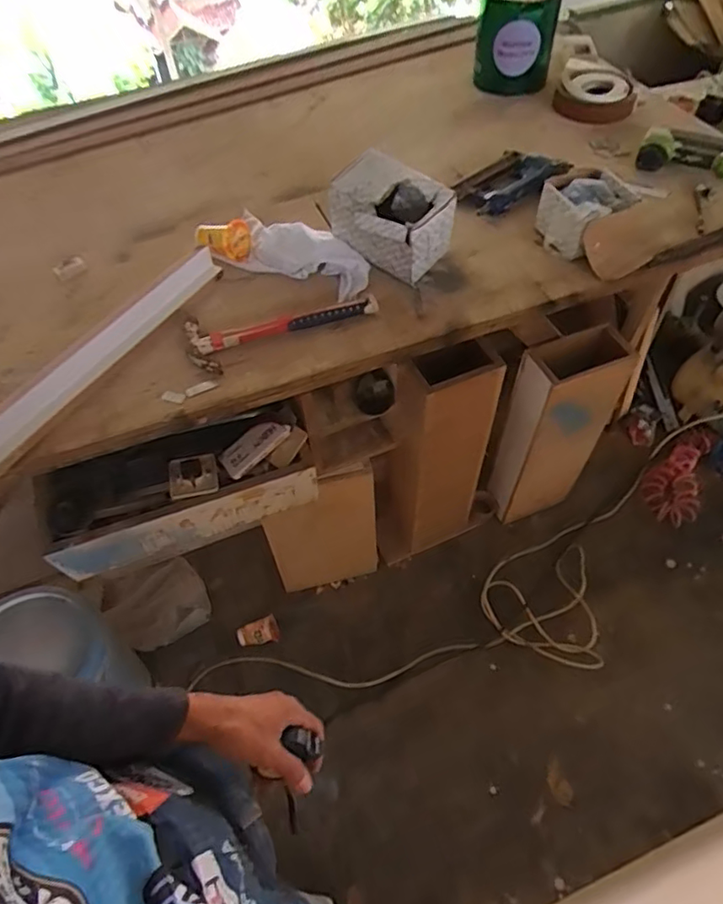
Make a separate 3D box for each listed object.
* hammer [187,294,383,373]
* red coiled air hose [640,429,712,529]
[{"bbox_3d":[-0.130,-0.211,0.953,0.316,0.031,0.100,-12,53,-5],"label":"hammer"},{"bbox_3d":[0.938,0.073,1.657,0.168,0.123,0.291,35,62,26],"label":"red coiled air hose"}]

